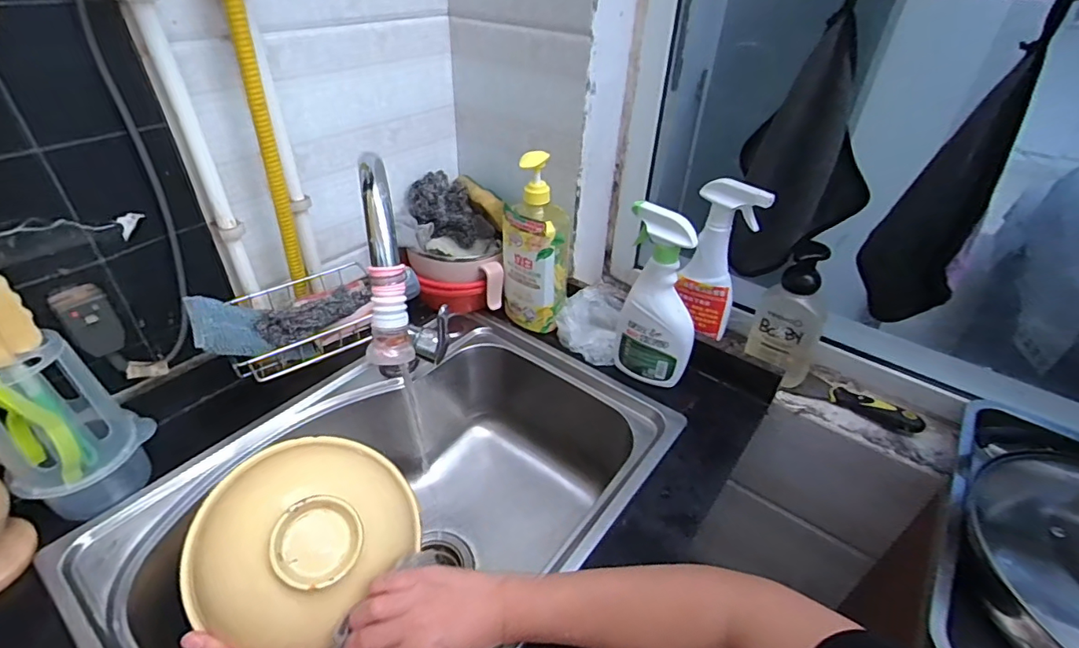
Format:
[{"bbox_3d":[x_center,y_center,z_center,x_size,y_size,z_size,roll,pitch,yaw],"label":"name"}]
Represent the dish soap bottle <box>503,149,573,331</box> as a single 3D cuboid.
[{"bbox_3d":[-0.003,-0.117,0.753,0.097,0.269,0.069,21,41,22],"label":"dish soap bottle"}]

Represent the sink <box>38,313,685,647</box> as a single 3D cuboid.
[{"bbox_3d":[-0.160,0.253,0.655,0.435,0.230,0.573,28,44,28],"label":"sink"}]

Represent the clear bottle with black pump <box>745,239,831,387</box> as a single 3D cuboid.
[{"bbox_3d":[0.349,-0.013,0.702,0.089,0.195,0.083,26,44,27],"label":"clear bottle with black pump"}]

